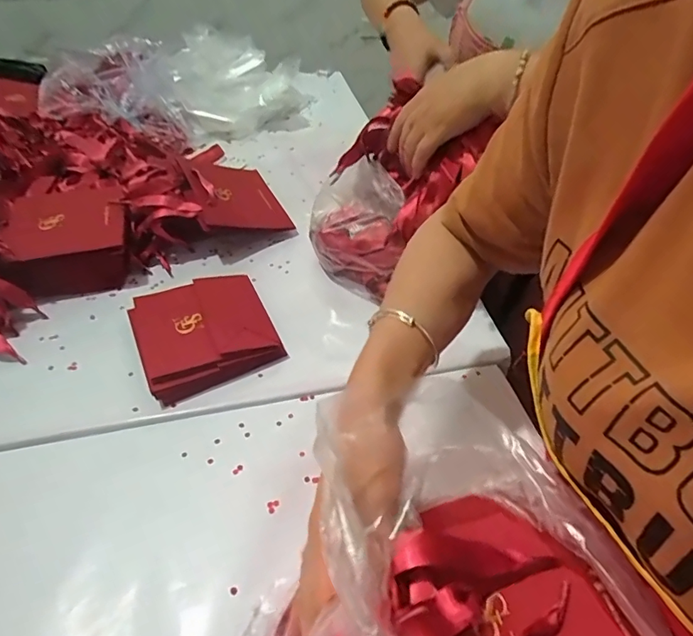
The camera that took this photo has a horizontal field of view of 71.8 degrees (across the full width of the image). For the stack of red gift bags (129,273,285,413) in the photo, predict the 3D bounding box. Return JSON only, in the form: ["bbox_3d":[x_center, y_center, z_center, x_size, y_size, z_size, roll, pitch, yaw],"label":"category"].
[{"bbox_3d":[-0.161,0.013,0.541,0.139,0.037,0.147,-18,48,-20],"label":"stack of red gift bags"}]

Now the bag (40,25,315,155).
[{"bbox_3d":[-0.299,-0.427,0.909,0.471,0.133,0.211,-26,50,-24],"label":"bag"}]

